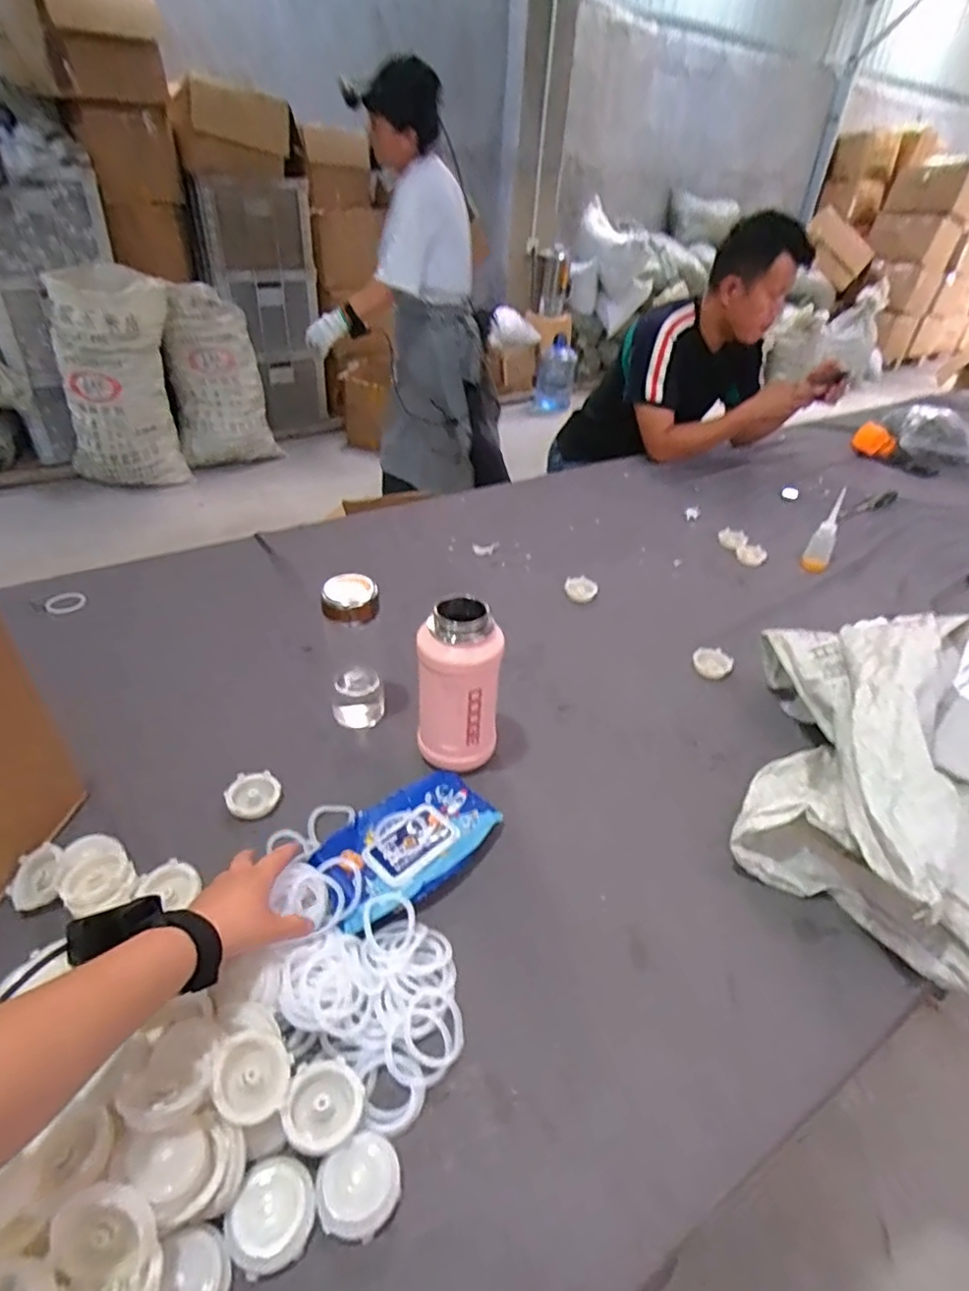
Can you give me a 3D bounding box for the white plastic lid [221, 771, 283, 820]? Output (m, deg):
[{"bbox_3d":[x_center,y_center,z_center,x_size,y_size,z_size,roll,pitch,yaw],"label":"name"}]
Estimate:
[{"bbox_3d":[-0.271,0.171,0.728,0.060,0.016,0.062,3,38,-3],"label":"white plastic lid"}]

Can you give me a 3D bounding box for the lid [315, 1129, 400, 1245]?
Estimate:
[{"bbox_3d":[-0.089,0.383,0.445,0.052,0.018,0.059,31,45,32],"label":"lid"}]

